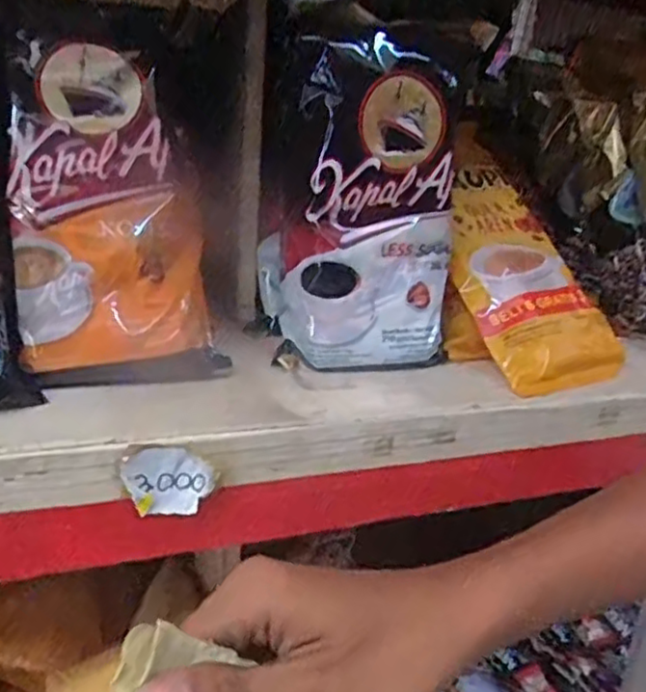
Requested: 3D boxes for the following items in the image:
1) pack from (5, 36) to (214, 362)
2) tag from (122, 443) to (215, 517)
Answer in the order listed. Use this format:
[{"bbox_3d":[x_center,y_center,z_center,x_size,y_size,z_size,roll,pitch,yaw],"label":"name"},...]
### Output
[{"bbox_3d":[-0.118,-0.079,0.389,0.110,0.175,0.041,0,-1,-25],"label":"pack"},{"bbox_3d":[-0.073,0.064,0.323,0.042,0.034,0.006,0,21,-16],"label":"tag"}]

